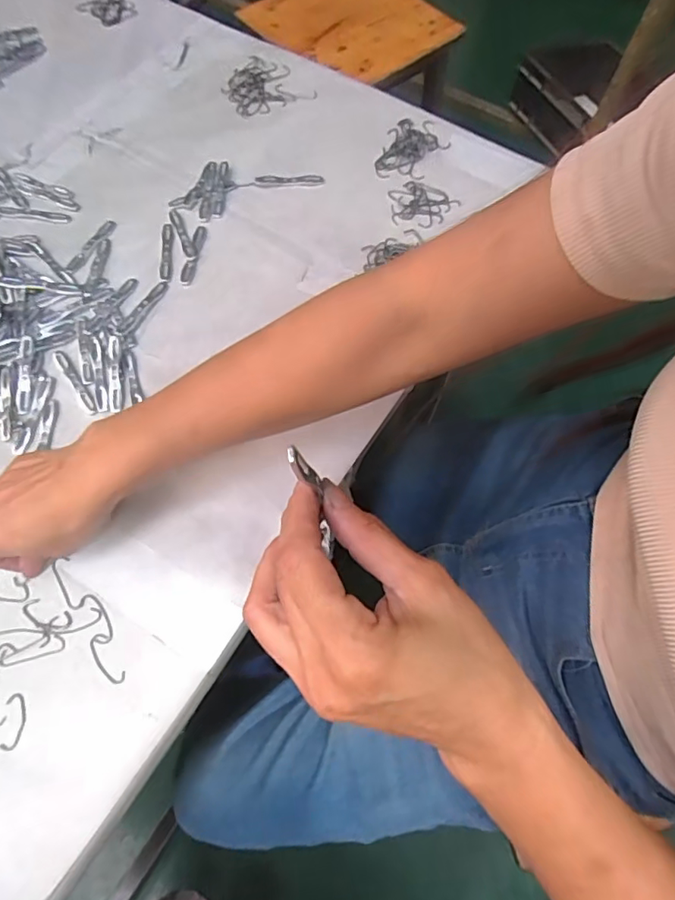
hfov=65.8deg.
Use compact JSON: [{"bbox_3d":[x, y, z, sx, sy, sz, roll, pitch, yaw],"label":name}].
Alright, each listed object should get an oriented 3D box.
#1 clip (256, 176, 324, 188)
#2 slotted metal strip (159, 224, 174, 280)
[{"bbox_3d":[-0.049,-0.275,0.531,0.069,0.004,0.012,-6,68,-5],"label":"clip"},{"bbox_3d":[-0.161,-0.187,0.492,0.011,0.004,0.067,-4,68,-4],"label":"slotted metal strip"}]

